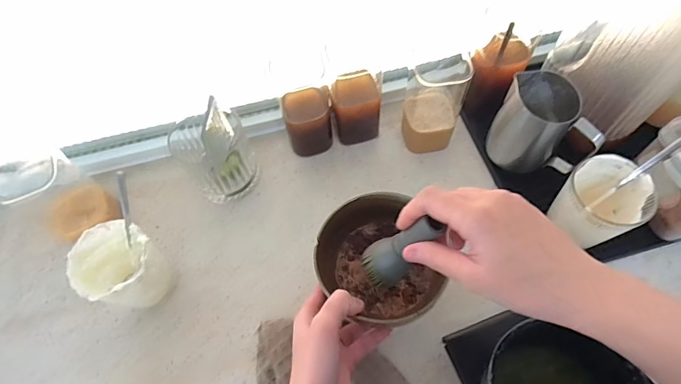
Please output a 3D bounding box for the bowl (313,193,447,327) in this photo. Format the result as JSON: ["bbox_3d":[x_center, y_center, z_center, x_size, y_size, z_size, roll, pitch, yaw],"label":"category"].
[{"bbox_3d":[0.033,0.069,0.385,0.107,0.058,0.112,-1,62,2],"label":"bowl"}]

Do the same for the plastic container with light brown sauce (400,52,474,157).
[{"bbox_3d":[0.117,-0.104,0.504,0.073,0.115,0.074,10,63,8],"label":"plastic container with light brown sauce"}]

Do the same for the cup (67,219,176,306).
[{"bbox_3d":[-0.225,0.086,0.429,0.072,0.100,0.075,-1,62,2],"label":"cup"}]

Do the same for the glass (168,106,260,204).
[{"bbox_3d":[-0.152,-0.046,0.496,0.084,0.099,0.084,-1,62,2],"label":"glass"}]

